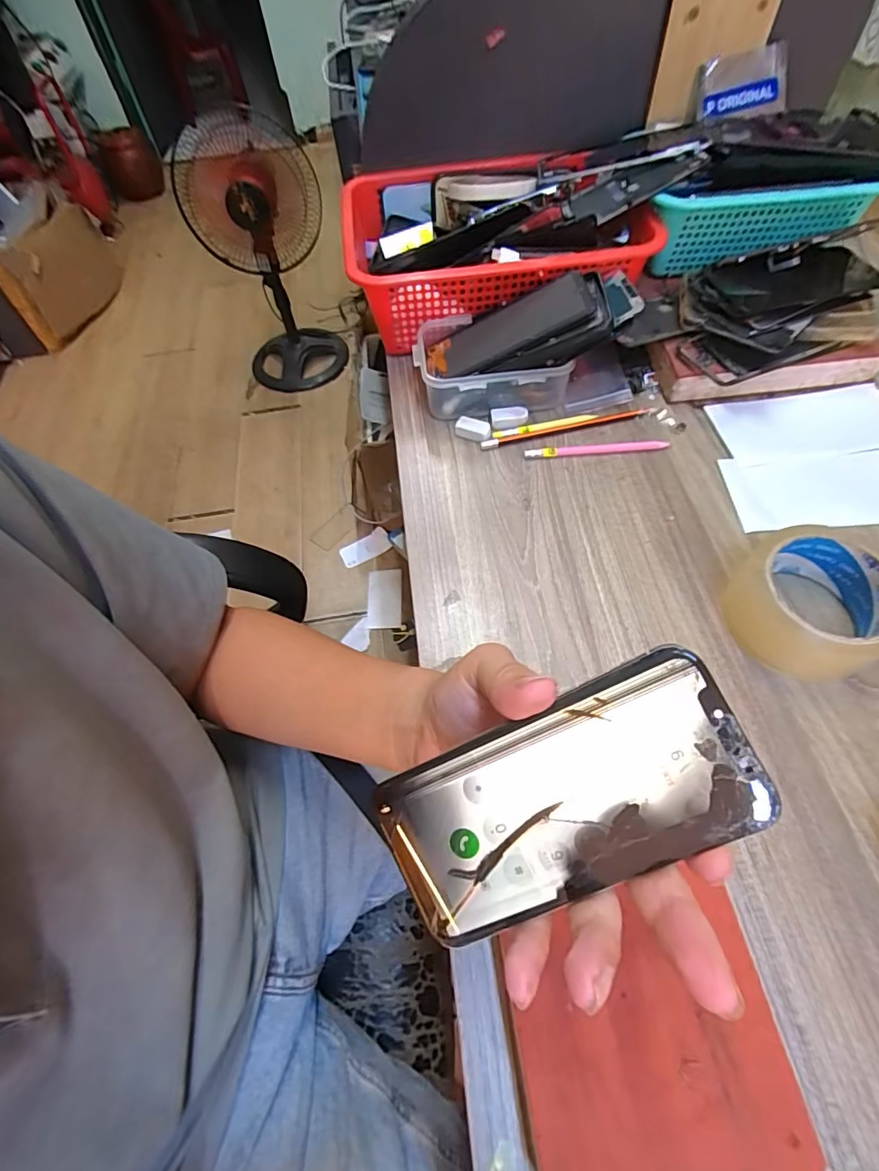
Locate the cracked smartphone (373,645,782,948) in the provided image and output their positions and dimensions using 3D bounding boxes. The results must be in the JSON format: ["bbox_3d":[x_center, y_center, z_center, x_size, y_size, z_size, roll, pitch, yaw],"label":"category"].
[{"bbox_3d":[0.045,0.082,0.192,0.138,0.004,0.068,-29,83,12],"label":"cracked smartphone"}]

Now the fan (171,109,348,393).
[{"bbox_3d":[-0.503,-0.949,1.514,0.348,0.572,0.383,-22,60,-9],"label":"fan"}]

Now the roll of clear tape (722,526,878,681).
[{"bbox_3d":[0.257,0.012,0.346,0.090,0.051,0.088,-2,59,3],"label":"roll of clear tape"}]

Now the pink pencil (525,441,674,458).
[{"bbox_3d":[0.142,-0.123,0.458,0.126,0.005,0.009,-4,59,2],"label":"pink pencil"}]

